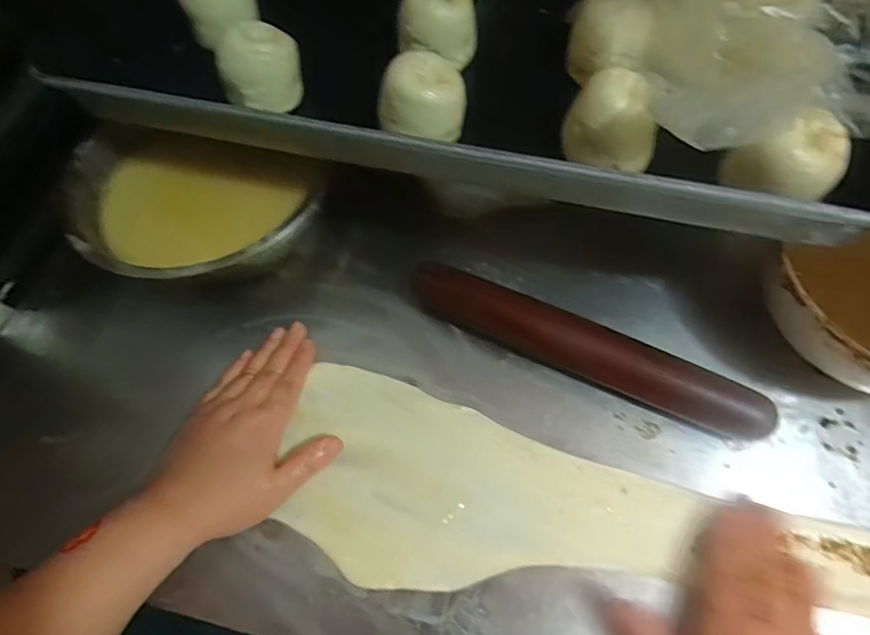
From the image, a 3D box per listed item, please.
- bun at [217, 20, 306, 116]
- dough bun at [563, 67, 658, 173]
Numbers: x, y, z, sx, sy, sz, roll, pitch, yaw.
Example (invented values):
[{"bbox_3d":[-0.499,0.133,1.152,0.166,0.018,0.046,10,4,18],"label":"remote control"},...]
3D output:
[{"bbox_3d":[-0.126,-0.181,0.370,0.056,0.046,0.056,-18,63,-5],"label":"bun"},{"bbox_3d":[0.116,-0.127,0.328,0.062,0.042,0.052,23,67,15],"label":"dough bun"}]

